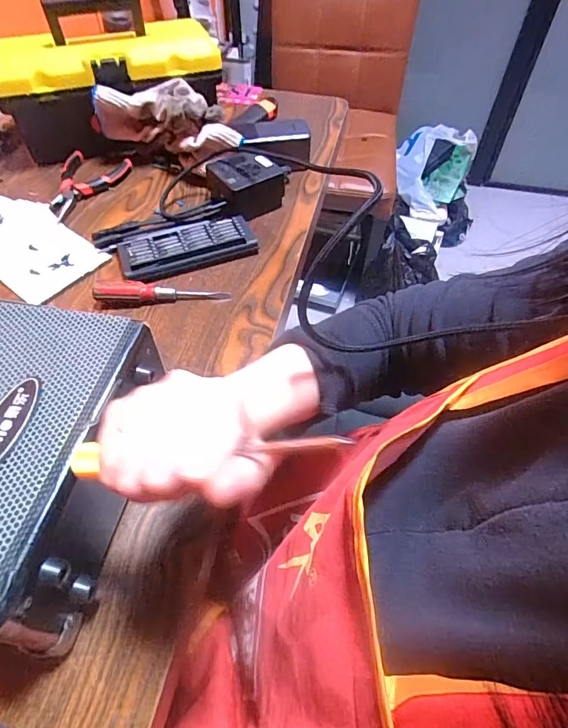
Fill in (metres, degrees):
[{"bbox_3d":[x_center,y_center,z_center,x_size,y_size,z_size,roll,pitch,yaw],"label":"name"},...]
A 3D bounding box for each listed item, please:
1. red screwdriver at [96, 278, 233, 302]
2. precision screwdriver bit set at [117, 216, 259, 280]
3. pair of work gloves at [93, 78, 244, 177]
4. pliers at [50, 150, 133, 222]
[{"bbox_3d":[-0.132,-0.078,0.480,0.144,0.016,0.028,1,53,-1],"label":"red screwdriver"},{"bbox_3d":[-0.116,-0.142,0.530,0.156,0.019,0.074,-16,55,-13],"label":"precision screwdriver bit set"},{"bbox_3d":[-0.148,-0.314,0.604,0.194,0.097,0.076,22,56,14],"label":"pair of work gloves"},{"bbox_3d":[-0.282,-0.252,0.610,0.086,0.024,0.137,29,58,19],"label":"pliers"}]

